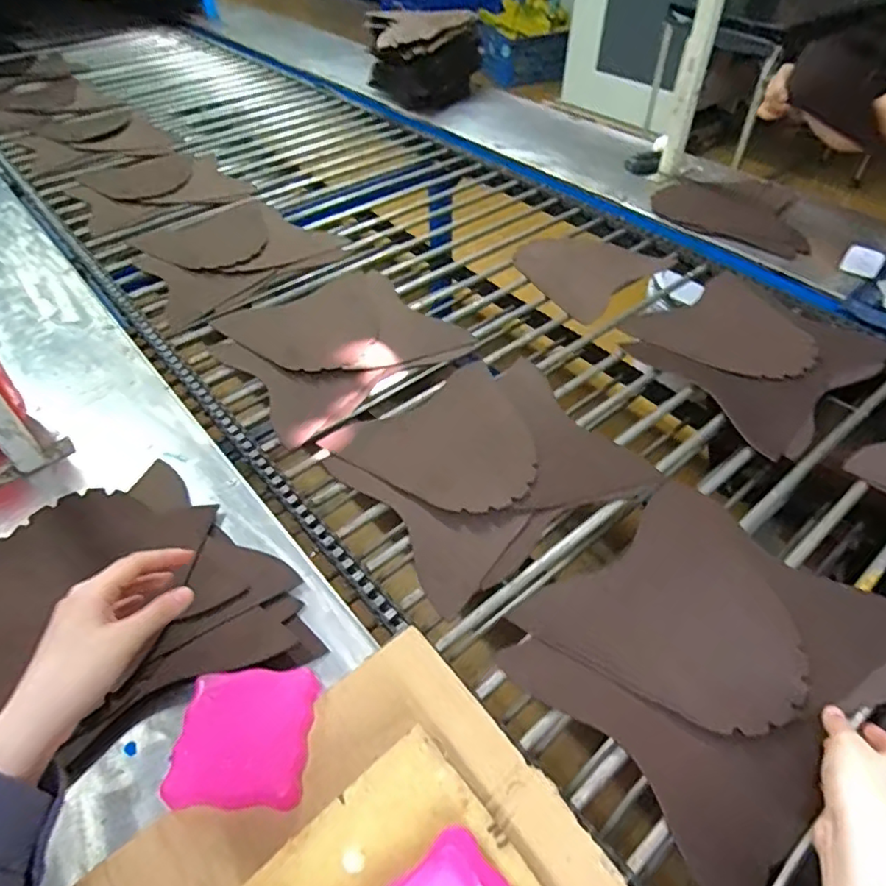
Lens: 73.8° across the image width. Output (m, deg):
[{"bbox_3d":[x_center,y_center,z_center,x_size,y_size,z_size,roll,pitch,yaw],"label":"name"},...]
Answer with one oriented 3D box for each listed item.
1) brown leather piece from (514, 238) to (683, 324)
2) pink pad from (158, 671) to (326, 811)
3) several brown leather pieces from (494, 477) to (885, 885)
[{"bbox_3d":[0.245,-0.315,1.046,0.249,0.009,0.225,-35,56,-26],"label":"brown leather piece"},{"bbox_3d":[-0.166,0.243,0.493,0.108,0.012,0.105,2,47,1],"label":"pink pad"},{"bbox_3d":[0.251,0.188,0.556,0.310,0.066,0.275,-34,55,-27],"label":"several brown leather pieces"}]

